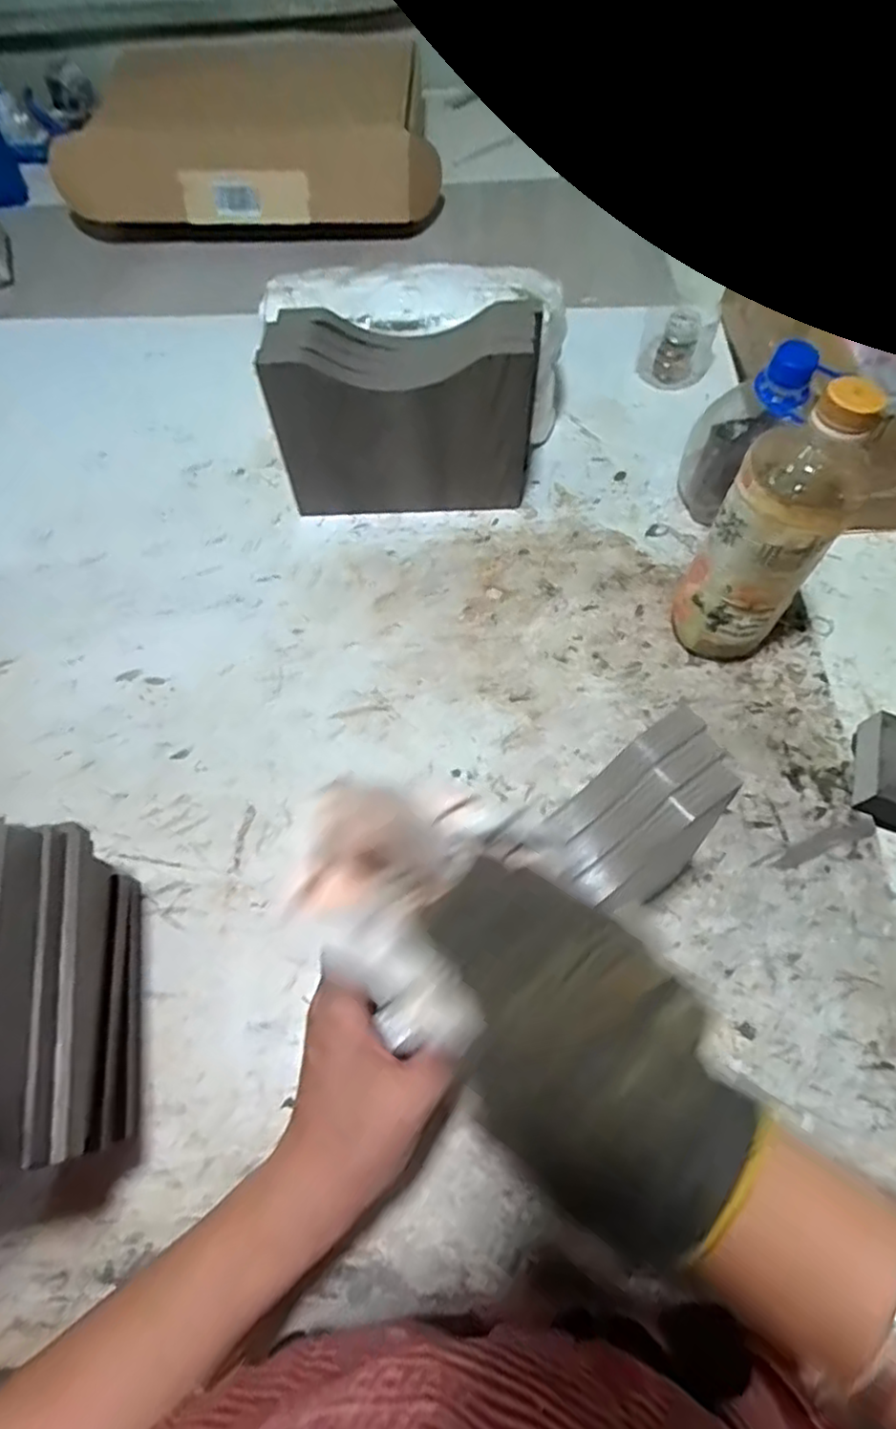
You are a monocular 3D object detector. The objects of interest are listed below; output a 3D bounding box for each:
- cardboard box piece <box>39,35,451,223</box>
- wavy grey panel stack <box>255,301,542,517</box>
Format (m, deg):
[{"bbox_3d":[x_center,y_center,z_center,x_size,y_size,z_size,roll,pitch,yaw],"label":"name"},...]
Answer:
[{"bbox_3d":[-0.212,-0.598,0.713,0.388,0.161,0.086,-8,63,-3],"label":"cardboard box piece"},{"bbox_3d":[-0.032,-0.233,0.528,0.192,0.149,0.063,-3,62,-1],"label":"wavy grey panel stack"}]

